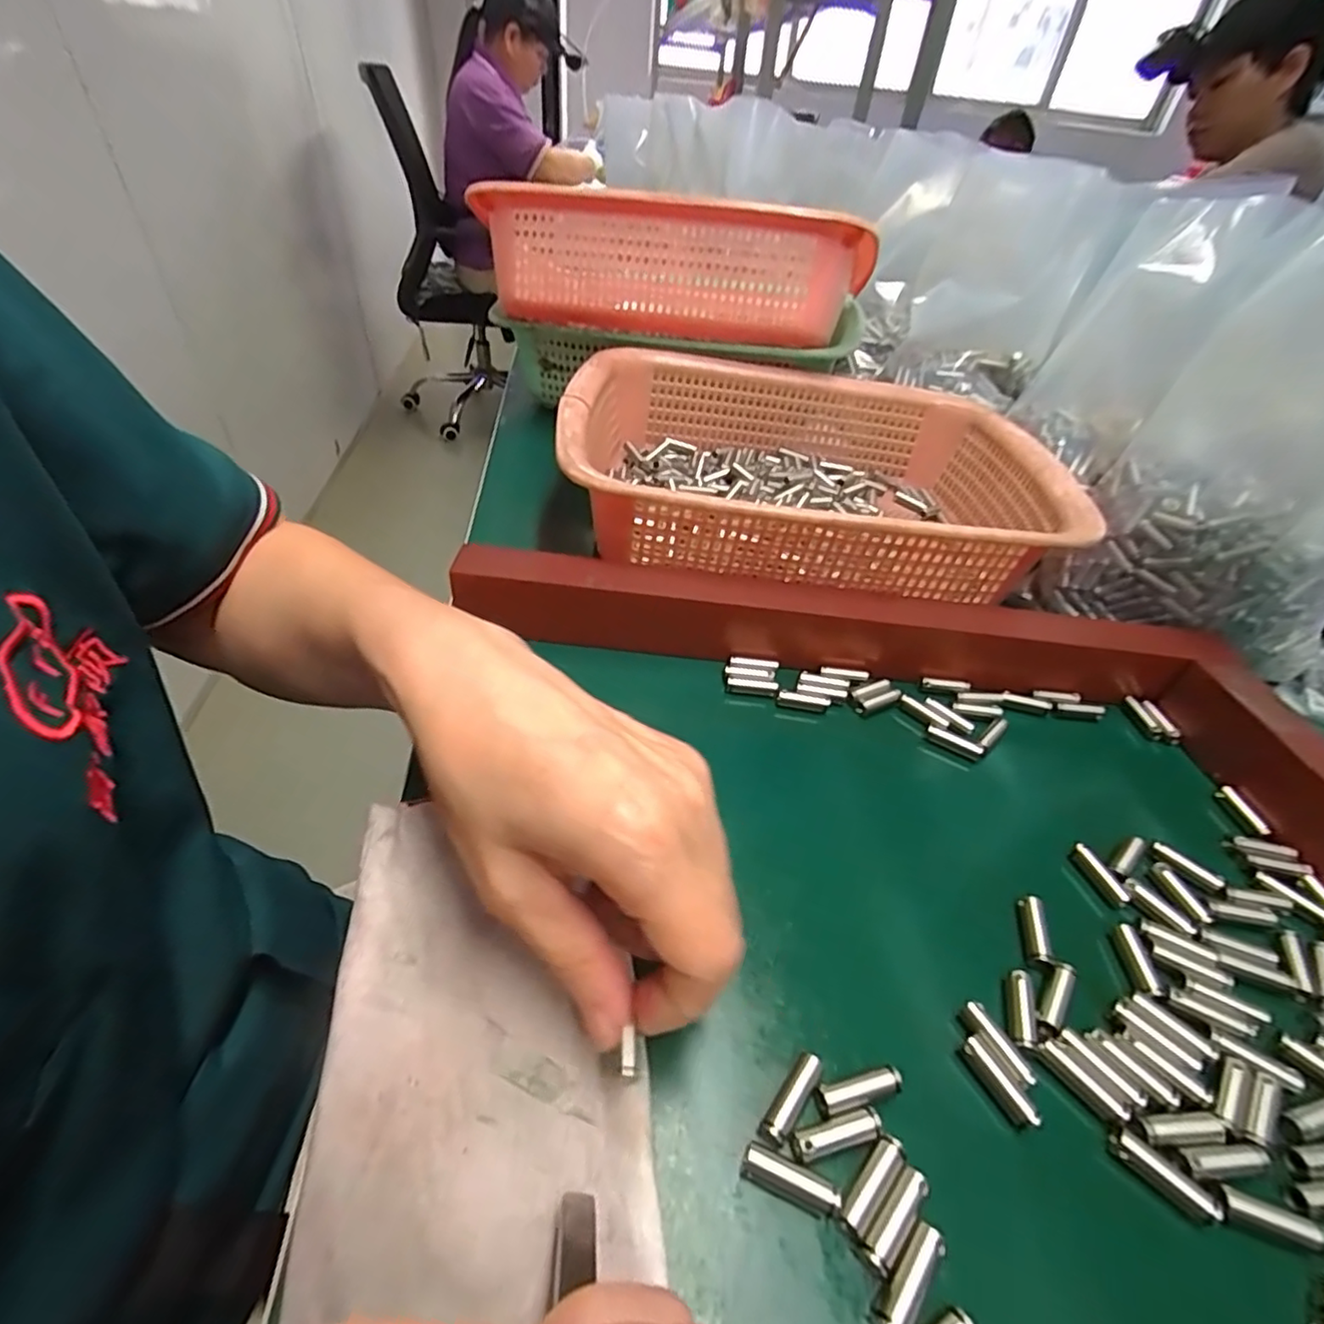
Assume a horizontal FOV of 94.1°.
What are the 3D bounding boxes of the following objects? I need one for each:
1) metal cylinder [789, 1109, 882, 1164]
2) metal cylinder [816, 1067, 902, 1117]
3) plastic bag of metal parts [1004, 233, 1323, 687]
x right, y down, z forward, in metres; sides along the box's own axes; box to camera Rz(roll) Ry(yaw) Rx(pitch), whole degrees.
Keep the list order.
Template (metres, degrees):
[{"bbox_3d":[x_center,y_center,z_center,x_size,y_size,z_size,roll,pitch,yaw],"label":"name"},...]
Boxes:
[{"bbox_3d":[0.048,0.129,0.169,0.027,0.004,0.006,-8,45,-15],"label":"metal cylinder"},{"bbox_3d":[0.057,0.123,0.177,0.026,0.004,0.006,-8,45,-15],"label":"metal cylinder"},{"bbox_3d":[0.309,-0.098,0.314,0.131,0.179,0.111,32,49,25],"label":"plastic bag of metal parts"}]

